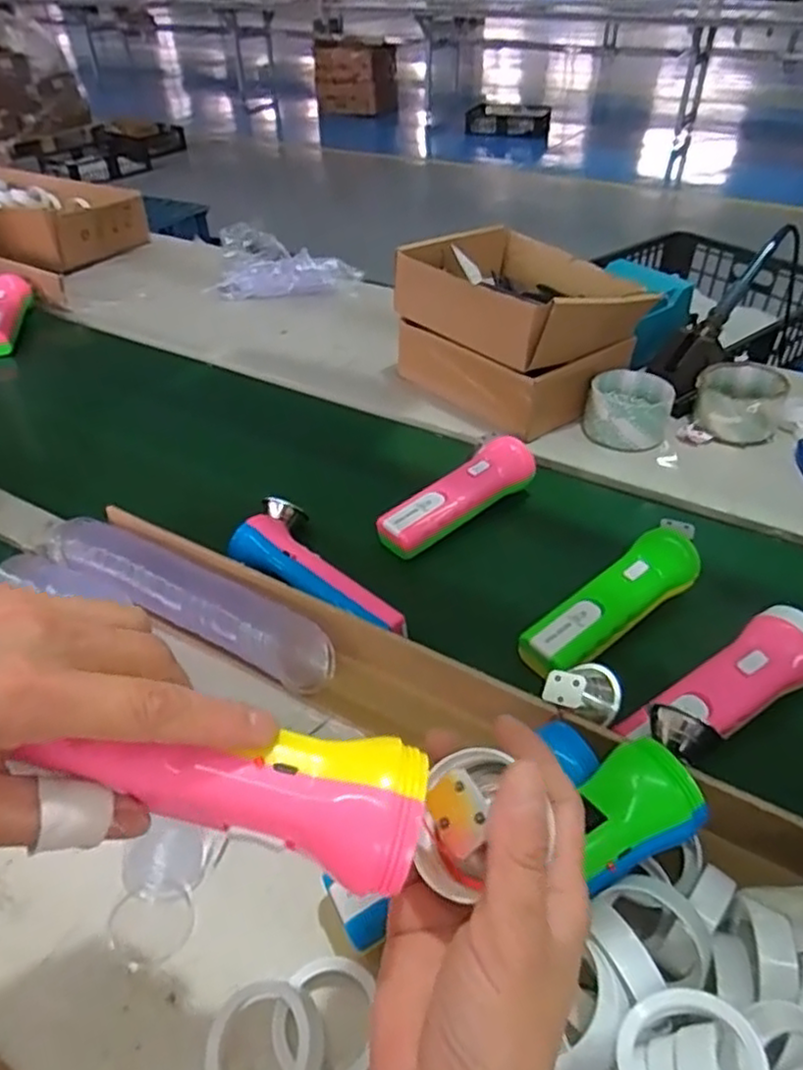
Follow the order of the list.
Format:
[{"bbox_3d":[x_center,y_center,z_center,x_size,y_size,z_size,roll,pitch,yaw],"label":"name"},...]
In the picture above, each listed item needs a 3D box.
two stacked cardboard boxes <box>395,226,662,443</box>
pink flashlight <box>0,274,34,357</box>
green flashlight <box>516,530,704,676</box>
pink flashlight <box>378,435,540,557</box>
[{"bbox_3d":[0.139,-0.245,0.787,0.219,0.134,0.231,-28,47,-27],"label":"two stacked cardboard boxes"},{"bbox_3d":[-0.537,-0.300,0.934,0.054,0.047,0.166,-11,41,-10],"label":"pink flashlight"},{"bbox_3d":[0.163,0.050,0.520,0.170,0.036,0.045,-30,48,-29],"label":"green flashlight"},{"bbox_3d":[0.054,-0.035,0.623,0.169,0.043,0.046,-31,48,-29],"label":"pink flashlight"}]

